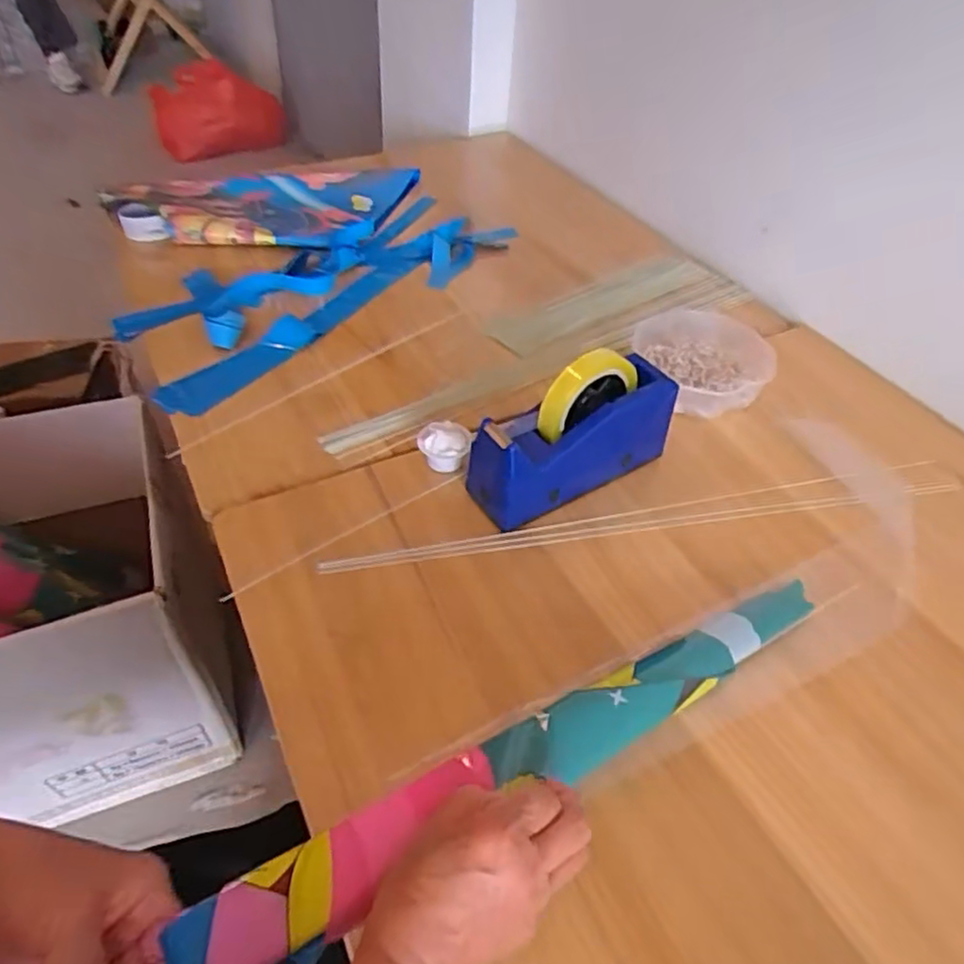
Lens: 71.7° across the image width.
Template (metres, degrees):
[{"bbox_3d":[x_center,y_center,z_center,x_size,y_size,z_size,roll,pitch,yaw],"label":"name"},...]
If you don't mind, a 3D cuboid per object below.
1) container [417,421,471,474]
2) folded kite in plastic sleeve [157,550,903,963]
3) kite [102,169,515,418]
[{"bbox_3d":[-0.039,-0.035,0.671,0.050,0.040,0.039,-3,45,-6],"label":"container"},{"bbox_3d":[0.097,0.164,0.465,0.579,0.030,0.075,-16,47,-28],"label":"folded kite in plastic sleeve"},{"bbox_3d":[-0.297,-0.366,0.995,0.571,0.041,0.528,-32,54,-30],"label":"kite"}]

